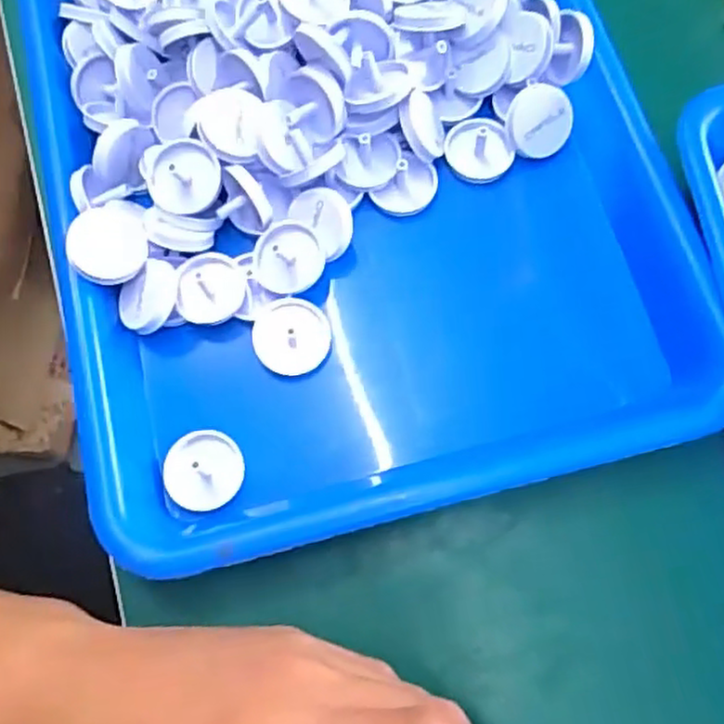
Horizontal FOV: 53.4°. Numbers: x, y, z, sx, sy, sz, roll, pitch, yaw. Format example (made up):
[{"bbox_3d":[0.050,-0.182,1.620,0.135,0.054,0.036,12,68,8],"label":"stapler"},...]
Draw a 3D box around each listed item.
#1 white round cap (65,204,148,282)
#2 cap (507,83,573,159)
[{"bbox_3d":[-0.104,-0.047,0.297,0.030,0.013,0.032,-21,92,-21],"label":"white round cap"},{"bbox_3d":[0.080,-0.107,0.322,0.031,0.010,0.031,0,104,1],"label":"cap"}]

